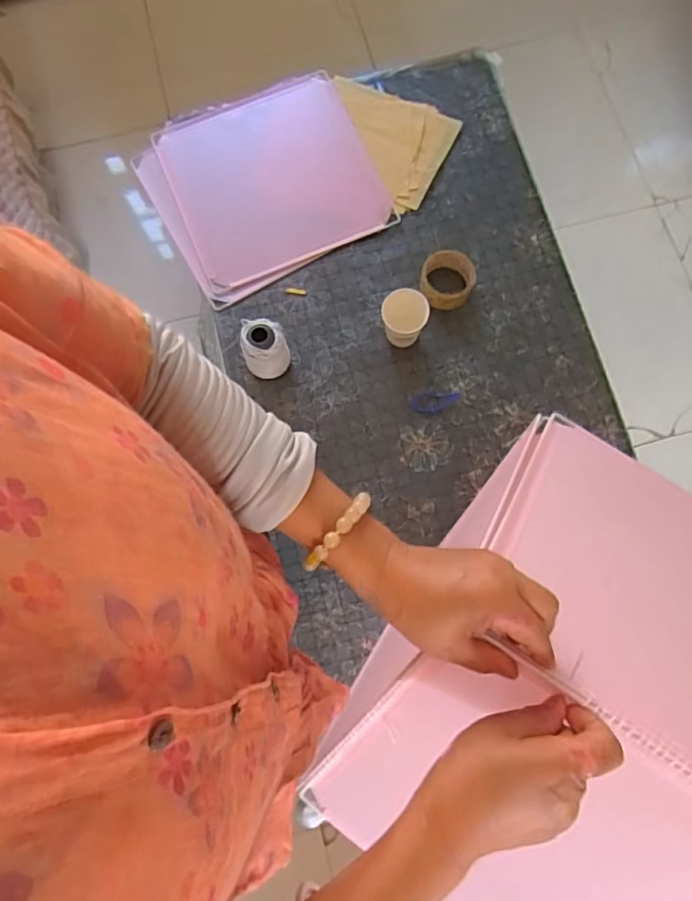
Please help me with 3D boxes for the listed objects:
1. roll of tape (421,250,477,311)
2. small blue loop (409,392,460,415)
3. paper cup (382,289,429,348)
[{"bbox_3d":[0.168,-0.282,0.926,0.087,0.039,0.096,7,77,3],"label":"roll of tape"},{"bbox_3d":[0.146,-0.080,0.908,0.081,0.004,0.037,-8,76,-1],"label":"small blue loop"},{"bbox_3d":[0.092,-0.207,0.885,0.071,0.096,0.066,3,76,2],"label":"paper cup"}]

